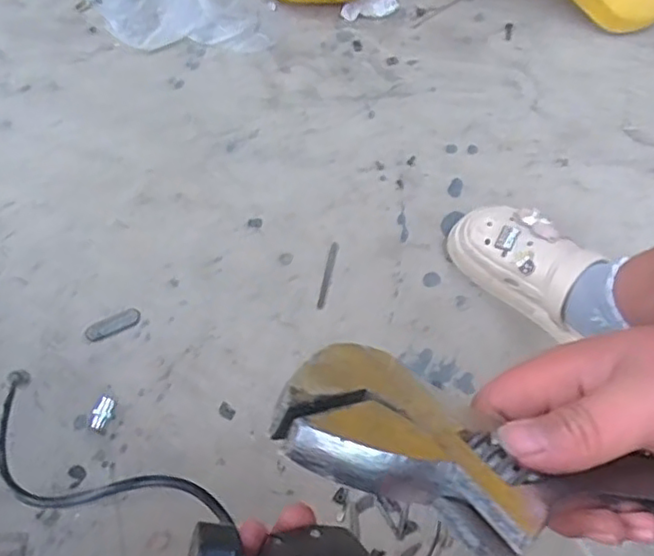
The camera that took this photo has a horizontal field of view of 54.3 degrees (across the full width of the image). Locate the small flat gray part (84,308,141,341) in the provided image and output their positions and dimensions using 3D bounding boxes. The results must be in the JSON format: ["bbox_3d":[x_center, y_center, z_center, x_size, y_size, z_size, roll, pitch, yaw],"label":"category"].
[{"bbox_3d":[-0.275,0.060,0.817,0.070,0.004,0.024,-26,71,-10],"label":"small flat gray part"}]

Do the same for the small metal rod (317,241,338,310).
[{"bbox_3d":[0.001,-0.005,0.851,0.011,0.005,0.100,11,69,4],"label":"small metal rod"}]

